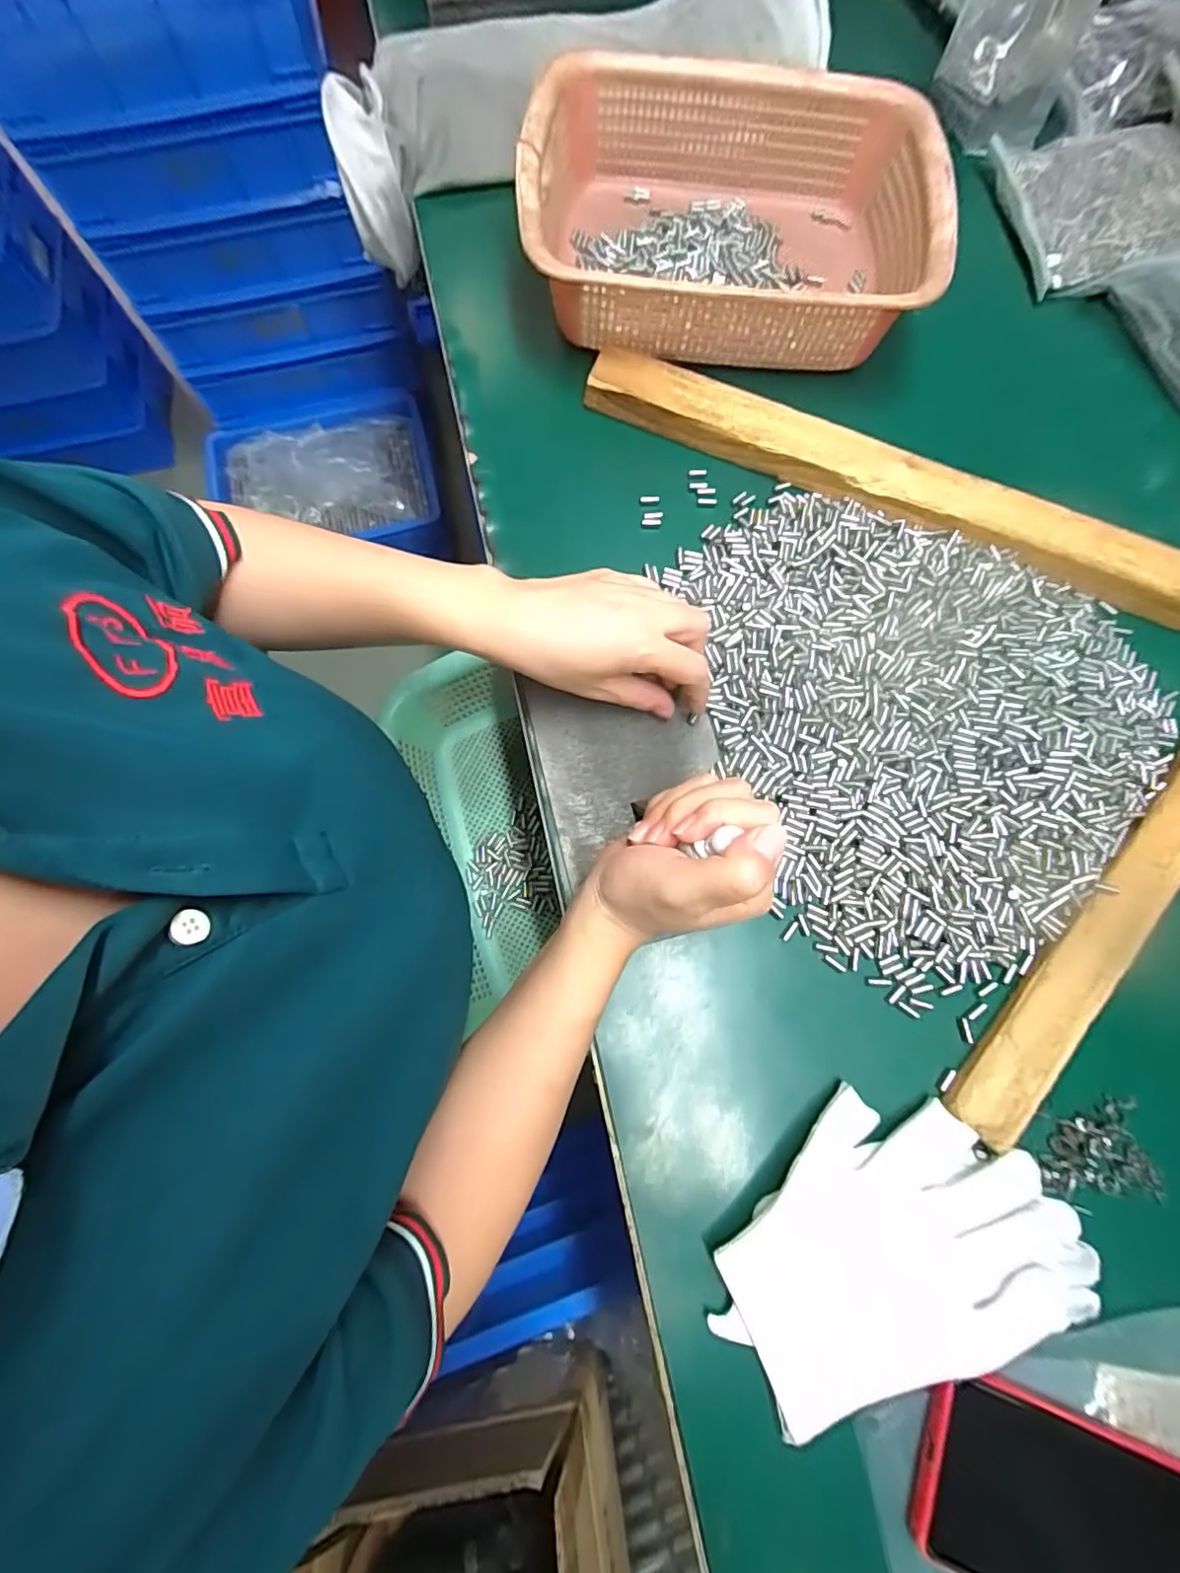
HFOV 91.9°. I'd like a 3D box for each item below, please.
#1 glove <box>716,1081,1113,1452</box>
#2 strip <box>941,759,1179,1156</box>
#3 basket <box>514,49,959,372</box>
[{"bbox_3d":[0.151,0.225,0.286,0.175,0.019,0.120,-18,76,-4],"label":"glove"},{"bbox_3d":[0.308,0.071,0.331,0.036,0.011,0.312,41,80,10],"label":"strip"},{"bbox_3d":[0.104,-0.420,0.423,0.289,0.067,0.207,5,76,2],"label":"basket"}]

